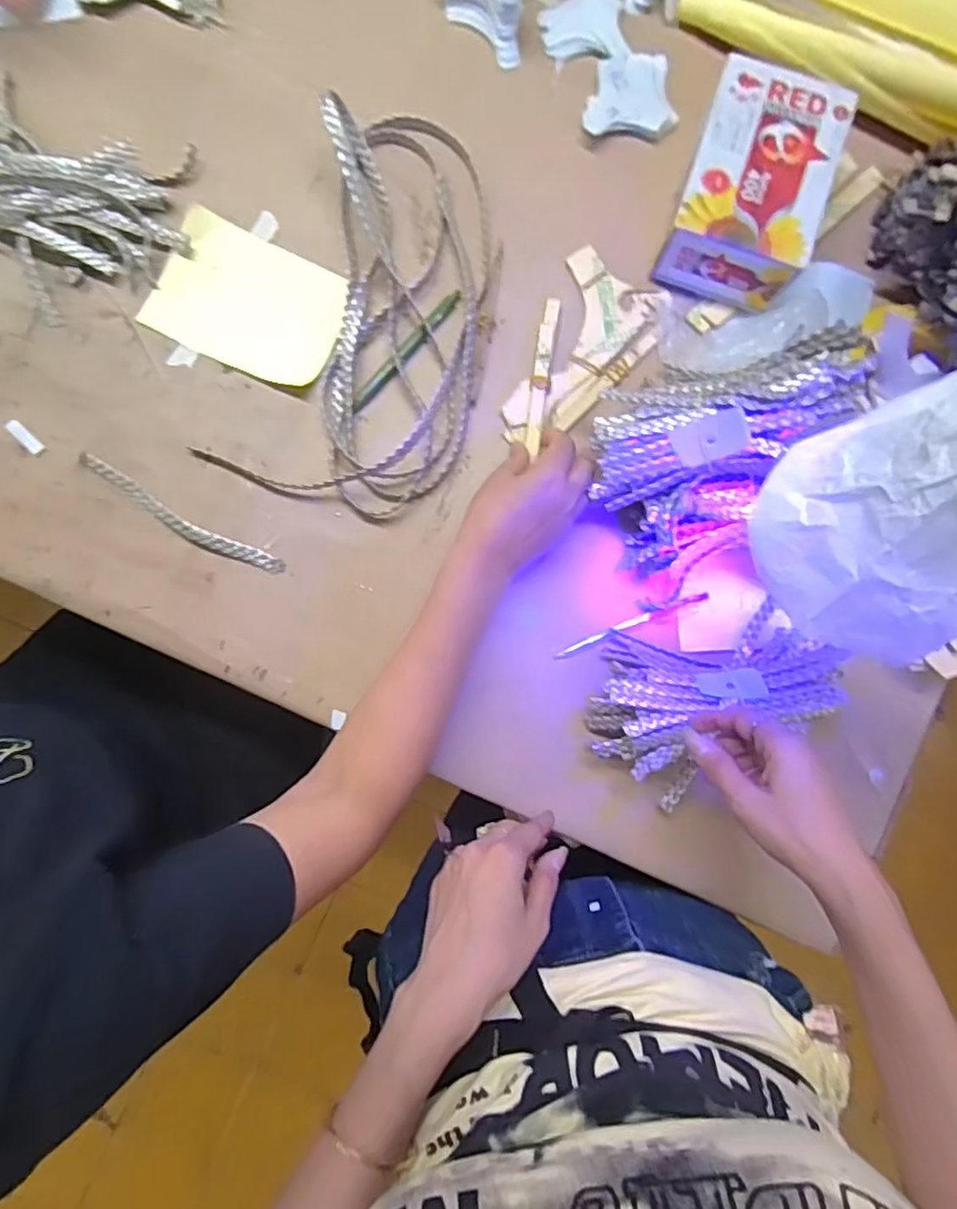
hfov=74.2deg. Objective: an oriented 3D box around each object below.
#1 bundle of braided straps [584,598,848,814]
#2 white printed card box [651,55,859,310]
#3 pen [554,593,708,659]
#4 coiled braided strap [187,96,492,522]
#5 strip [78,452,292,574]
[{"bbox_3d":[0.188,0.079,0.510,0.198,0.052,0.137,-17,89,2],"label":"bundle of braided straps"},{"bbox_3d":[0.225,-0.344,0.523,0.106,0.071,0.163,20,88,-2],"label":"white printed card box"},{"bbox_3d":[0.131,0.017,0.539,0.138,0.014,0.008,-22,90,-3],"label":"pen"},{"bbox_3d":[-0.087,-0.242,0.517,0.205,0.059,0.326,18,88,-2],"label":"coiled braided strap"},{"bbox_3d":[-0.250,-0.072,0.528,0.185,0.012,0.022,29,88,-1],"label":"strip"}]

